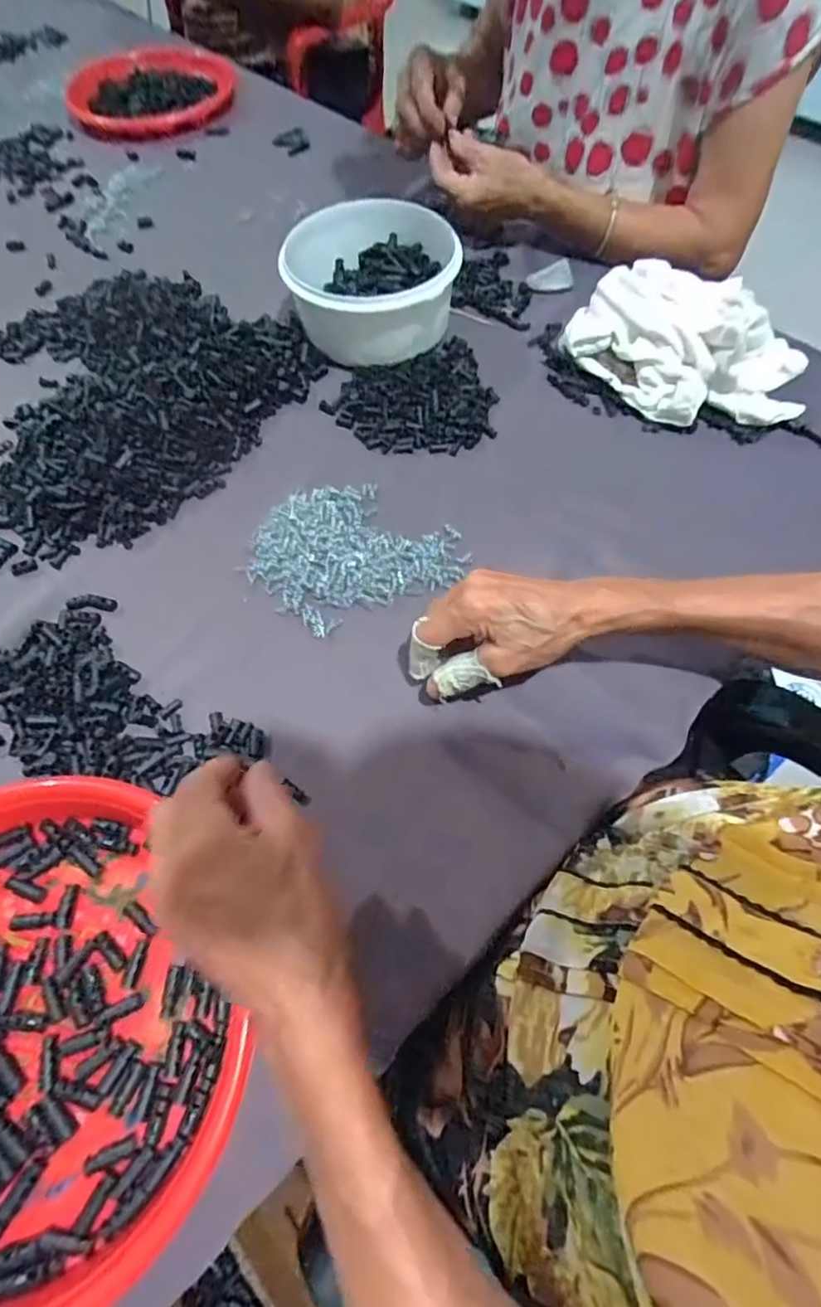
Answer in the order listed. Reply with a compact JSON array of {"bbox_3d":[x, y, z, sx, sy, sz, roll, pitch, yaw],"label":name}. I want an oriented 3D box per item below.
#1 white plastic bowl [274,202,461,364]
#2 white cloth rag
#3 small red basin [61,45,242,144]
[{"bbox_3d":[-0.034,-0.349,0.573,0.150,0.076,0.153,0,63,1],"label":"white plastic bowl"},{"bbox_3d":[0.244,-0.268,0.533,0.212,0.070,0.124,23,66,12],"label":"white cloth rag"},{"bbox_3d":[-0.362,-0.794,0.841,0.230,0.034,0.239,-9,62,-3],"label":"small red basin"}]

